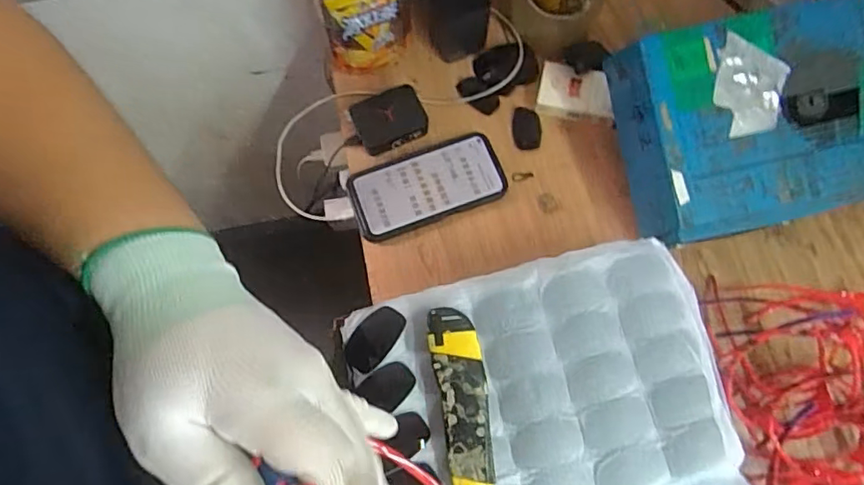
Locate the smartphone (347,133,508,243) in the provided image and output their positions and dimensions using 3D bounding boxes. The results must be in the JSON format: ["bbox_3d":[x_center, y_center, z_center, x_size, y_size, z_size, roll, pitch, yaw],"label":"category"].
[{"bbox_3d":[-0.005,-0.061,0.581,0.164,0.015,0.082,-20,74,-5],"label":"smartphone"}]

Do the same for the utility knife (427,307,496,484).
[{"bbox_3d":[0.026,0.129,0.408,0.037,0.024,0.154,-10,73,-2],"label":"utility knife"}]

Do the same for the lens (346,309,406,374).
[{"bbox_3d":[-0.047,0.080,0.440,0.032,0.009,0.056,34,77,11],"label":"lens"}]

